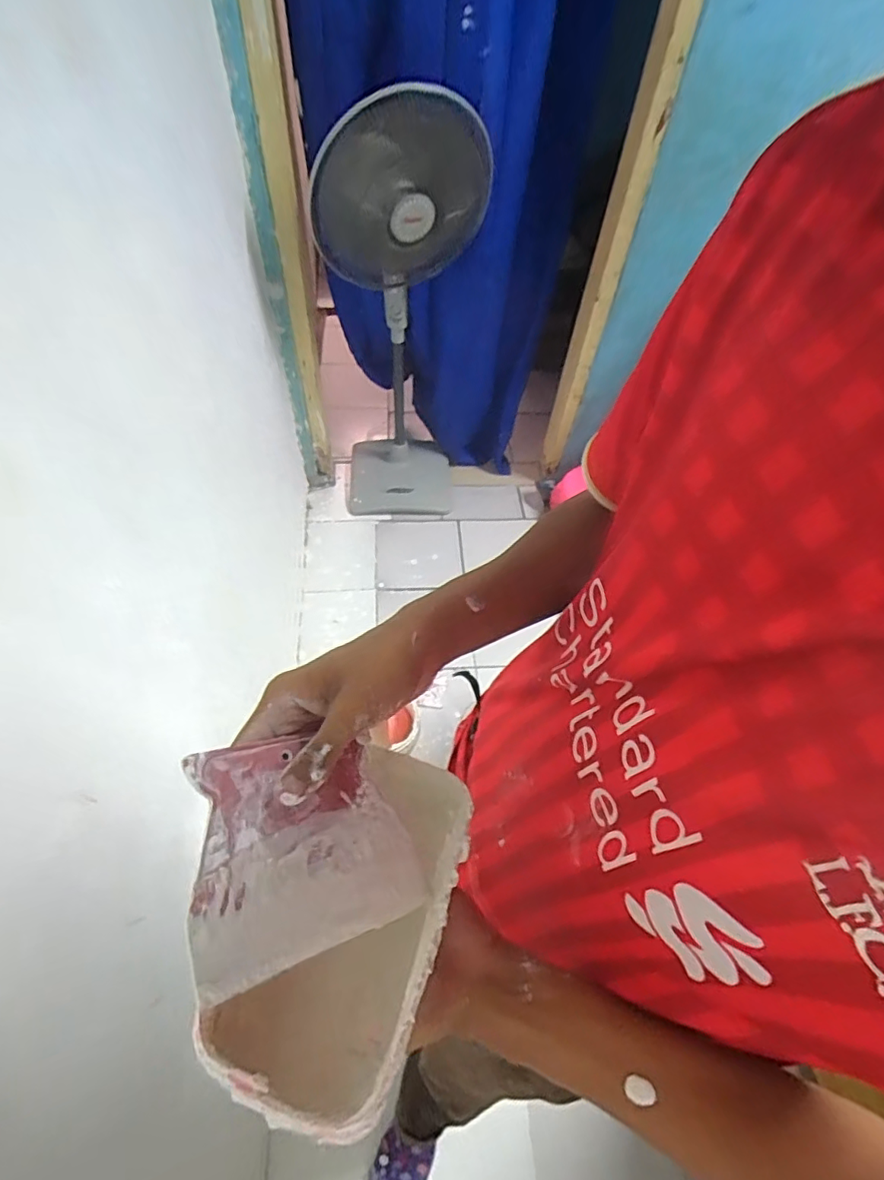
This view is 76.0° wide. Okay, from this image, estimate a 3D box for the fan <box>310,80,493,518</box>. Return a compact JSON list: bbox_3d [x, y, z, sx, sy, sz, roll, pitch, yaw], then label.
[{"bbox_3d":[-0.090,-0.809,1.729,0.385,1.153,0.580,6,55,2],"label":"fan"}]

